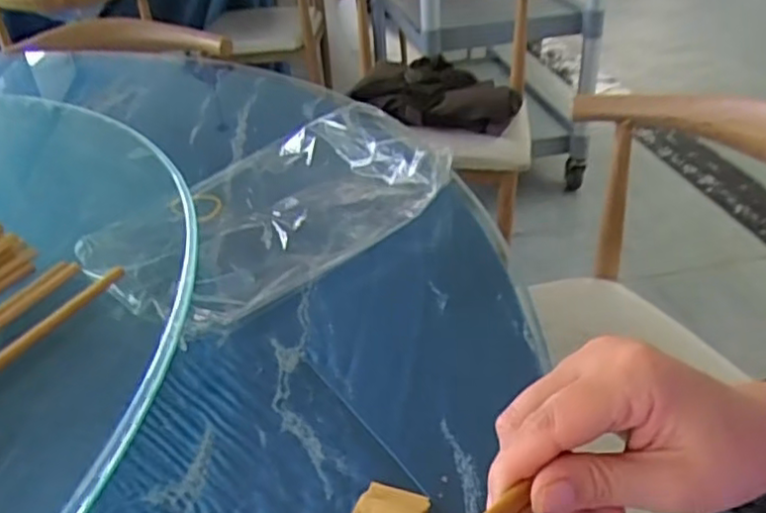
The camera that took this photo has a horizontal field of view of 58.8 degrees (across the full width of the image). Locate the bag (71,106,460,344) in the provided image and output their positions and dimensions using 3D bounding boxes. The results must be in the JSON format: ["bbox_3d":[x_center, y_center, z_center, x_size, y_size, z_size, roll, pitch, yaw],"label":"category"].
[{"bbox_3d":[-0.094,-0.052,0.557,0.287,0.044,0.187,-30,42,-33],"label":"bag"}]

